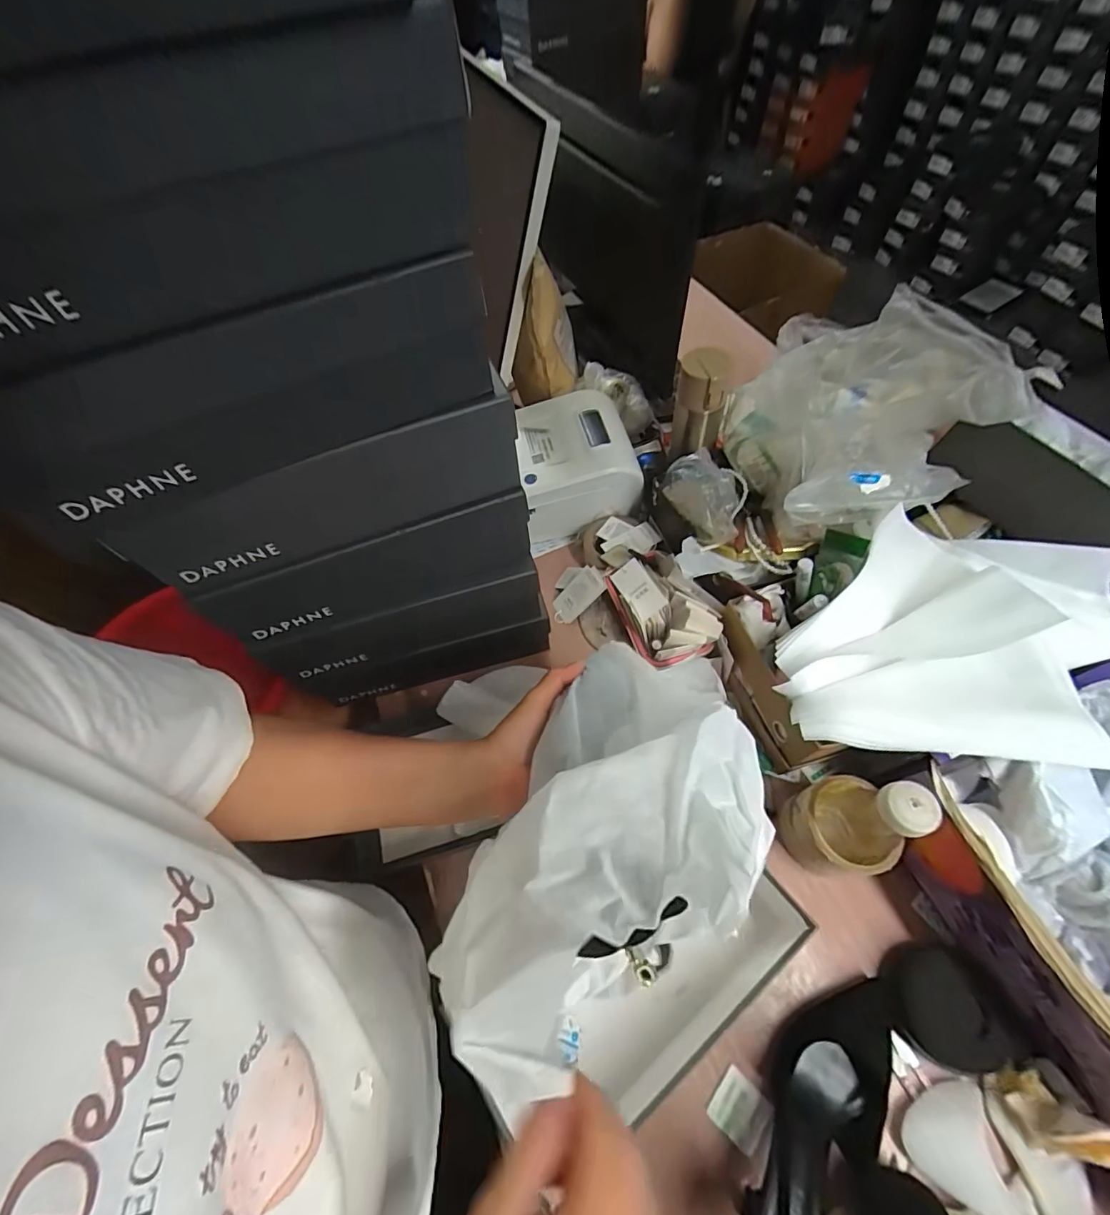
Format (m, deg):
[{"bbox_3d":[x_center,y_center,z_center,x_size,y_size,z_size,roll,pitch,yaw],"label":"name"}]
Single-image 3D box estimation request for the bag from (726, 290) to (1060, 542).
[{"bbox_3d":[0.361,-0.232,0.603,0.232,0.169,0.276,-8,60,-1],"label":"bag"}]

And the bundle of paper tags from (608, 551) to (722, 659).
[{"bbox_3d":[0.136,-0.008,0.624,0.101,0.054,0.152,-23,61,-10],"label":"bundle of paper tags"}]

